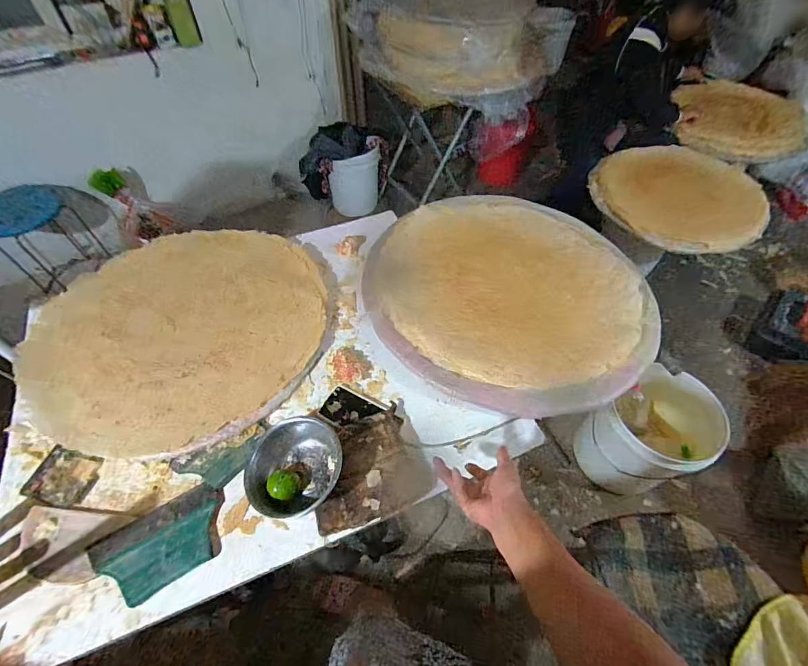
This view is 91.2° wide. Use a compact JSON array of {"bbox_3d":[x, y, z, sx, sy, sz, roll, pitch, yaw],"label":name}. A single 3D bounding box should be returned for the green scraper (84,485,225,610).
[{"bbox_3d":[-0.388,0.335,0.633,0.194,0.022,0.123,-29,59,-19],"label":"green scraper"}]

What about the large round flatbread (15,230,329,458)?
[{"bbox_3d":[-0.497,-0.033,0.902,0.588,0.019,0.599,-1,54,1],"label":"large round flatbread"}]

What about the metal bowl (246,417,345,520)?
[{"bbox_3d":[-0.185,0.233,0.684,0.160,0.070,0.159,-1,54,1],"label":"metal bowl"}]

